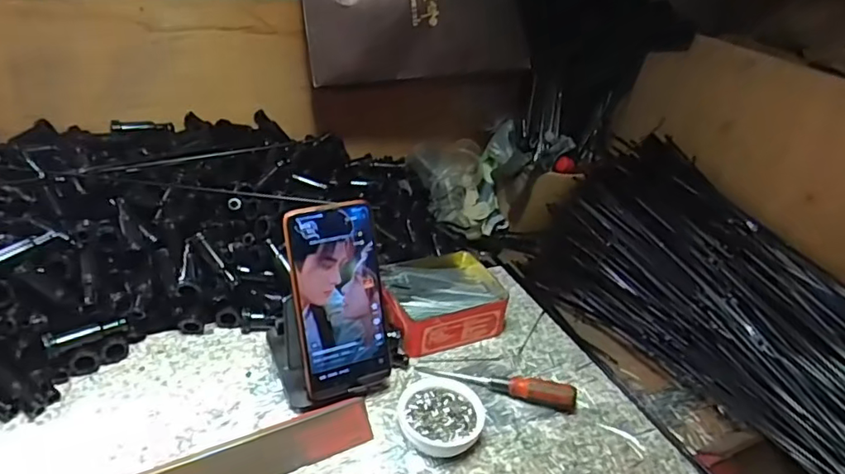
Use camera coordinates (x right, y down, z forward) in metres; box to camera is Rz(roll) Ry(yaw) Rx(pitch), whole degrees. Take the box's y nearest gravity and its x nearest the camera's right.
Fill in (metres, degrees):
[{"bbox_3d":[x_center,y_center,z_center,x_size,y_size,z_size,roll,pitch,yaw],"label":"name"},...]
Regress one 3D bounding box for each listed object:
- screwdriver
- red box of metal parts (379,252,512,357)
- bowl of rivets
[{"bbox_3d":[0.071,0.139,0.537,0.150,0.022,0.021,12,32,10],"label":"screwdriver"},{"bbox_3d":[0.017,0.063,0.623,0.127,0.042,0.123,-9,35,-23],"label":"red box of metal parts"},{"bbox_3d":[0.016,0.157,0.495,0.073,0.026,0.070,4,32,-3],"label":"bowl of rivets"}]

